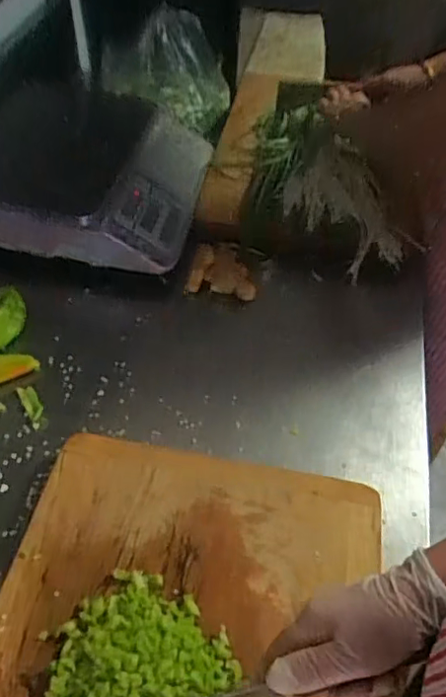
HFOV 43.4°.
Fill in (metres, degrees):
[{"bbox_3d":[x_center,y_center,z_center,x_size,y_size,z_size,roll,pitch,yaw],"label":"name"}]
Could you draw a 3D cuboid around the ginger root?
[{"bbox_3d":[-0.001,-0.108,0.792,0.094,0.076,0.029,-3,51,-5],"label":"ginger root"}]

